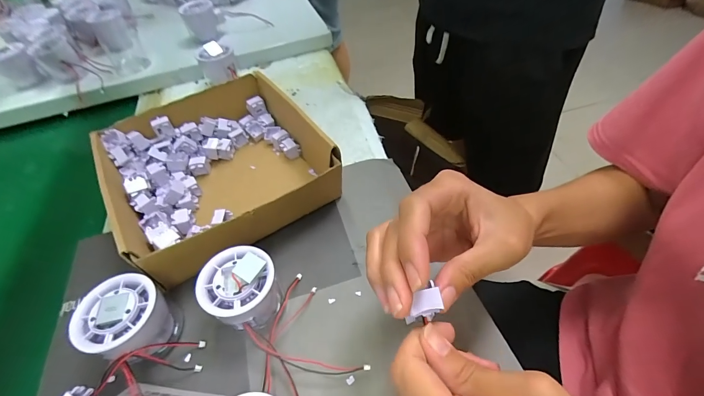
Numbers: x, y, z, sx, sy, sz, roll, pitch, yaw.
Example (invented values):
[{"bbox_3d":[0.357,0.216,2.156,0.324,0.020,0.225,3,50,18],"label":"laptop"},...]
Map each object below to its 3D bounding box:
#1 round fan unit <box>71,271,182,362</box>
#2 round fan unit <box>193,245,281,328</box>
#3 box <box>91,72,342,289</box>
[{"bbox_3d":[-0.172,0.098,0.257,0.055,0.052,0.055,-2,50,2],"label":"round fan unit"},{"bbox_3d":[-0.086,0.078,0.264,0.056,0.056,0.063,-19,50,-9],"label":"round fan unit"},{"bbox_3d":[-0.145,-0.036,0.360,0.202,0.062,0.211,-30,55,-19],"label":"box"}]

